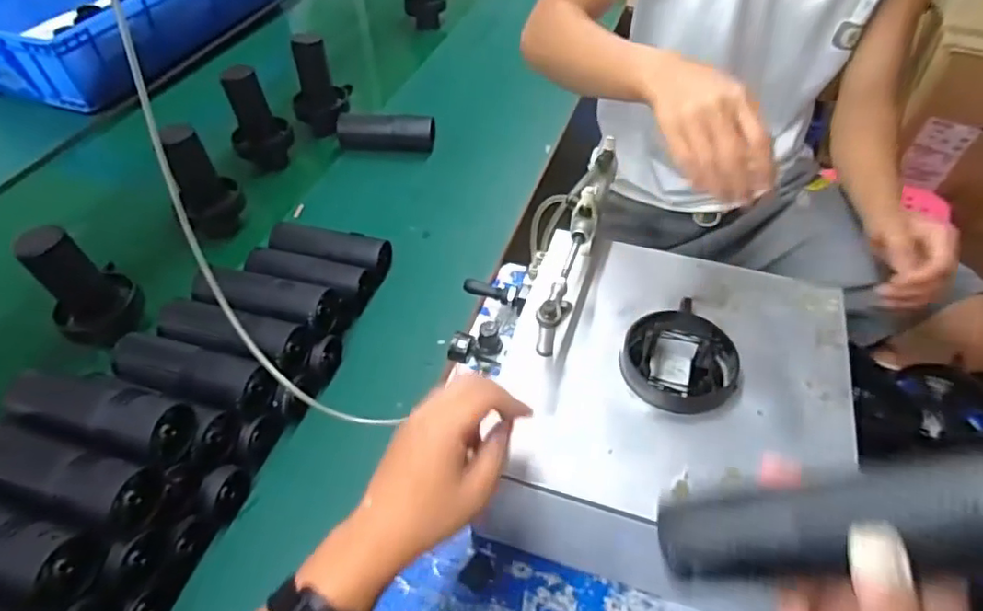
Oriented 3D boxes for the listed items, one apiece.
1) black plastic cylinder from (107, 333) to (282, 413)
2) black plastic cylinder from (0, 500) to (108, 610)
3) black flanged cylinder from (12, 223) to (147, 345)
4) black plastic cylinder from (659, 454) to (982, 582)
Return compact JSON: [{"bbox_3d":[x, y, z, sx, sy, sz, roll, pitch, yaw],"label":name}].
[{"bbox_3d":[-0.312,0.071,0.604,0.164,0.045,0.057,15,51,14],"label":"black plastic cylinder"},{"bbox_3d":[-0.387,0.180,0.442,0.156,0.052,0.056,10,50,11],"label":"black plastic cylinder"},{"bbox_3d":[-0.500,-0.036,0.692,0.097,0.152,0.096,36,59,29],"label":"black flanged cylinder"},{"bbox_3d":[0.167,0.115,0.295,0.159,0.036,0.042,-22,39,33],"label":"black plastic cylinder"}]

